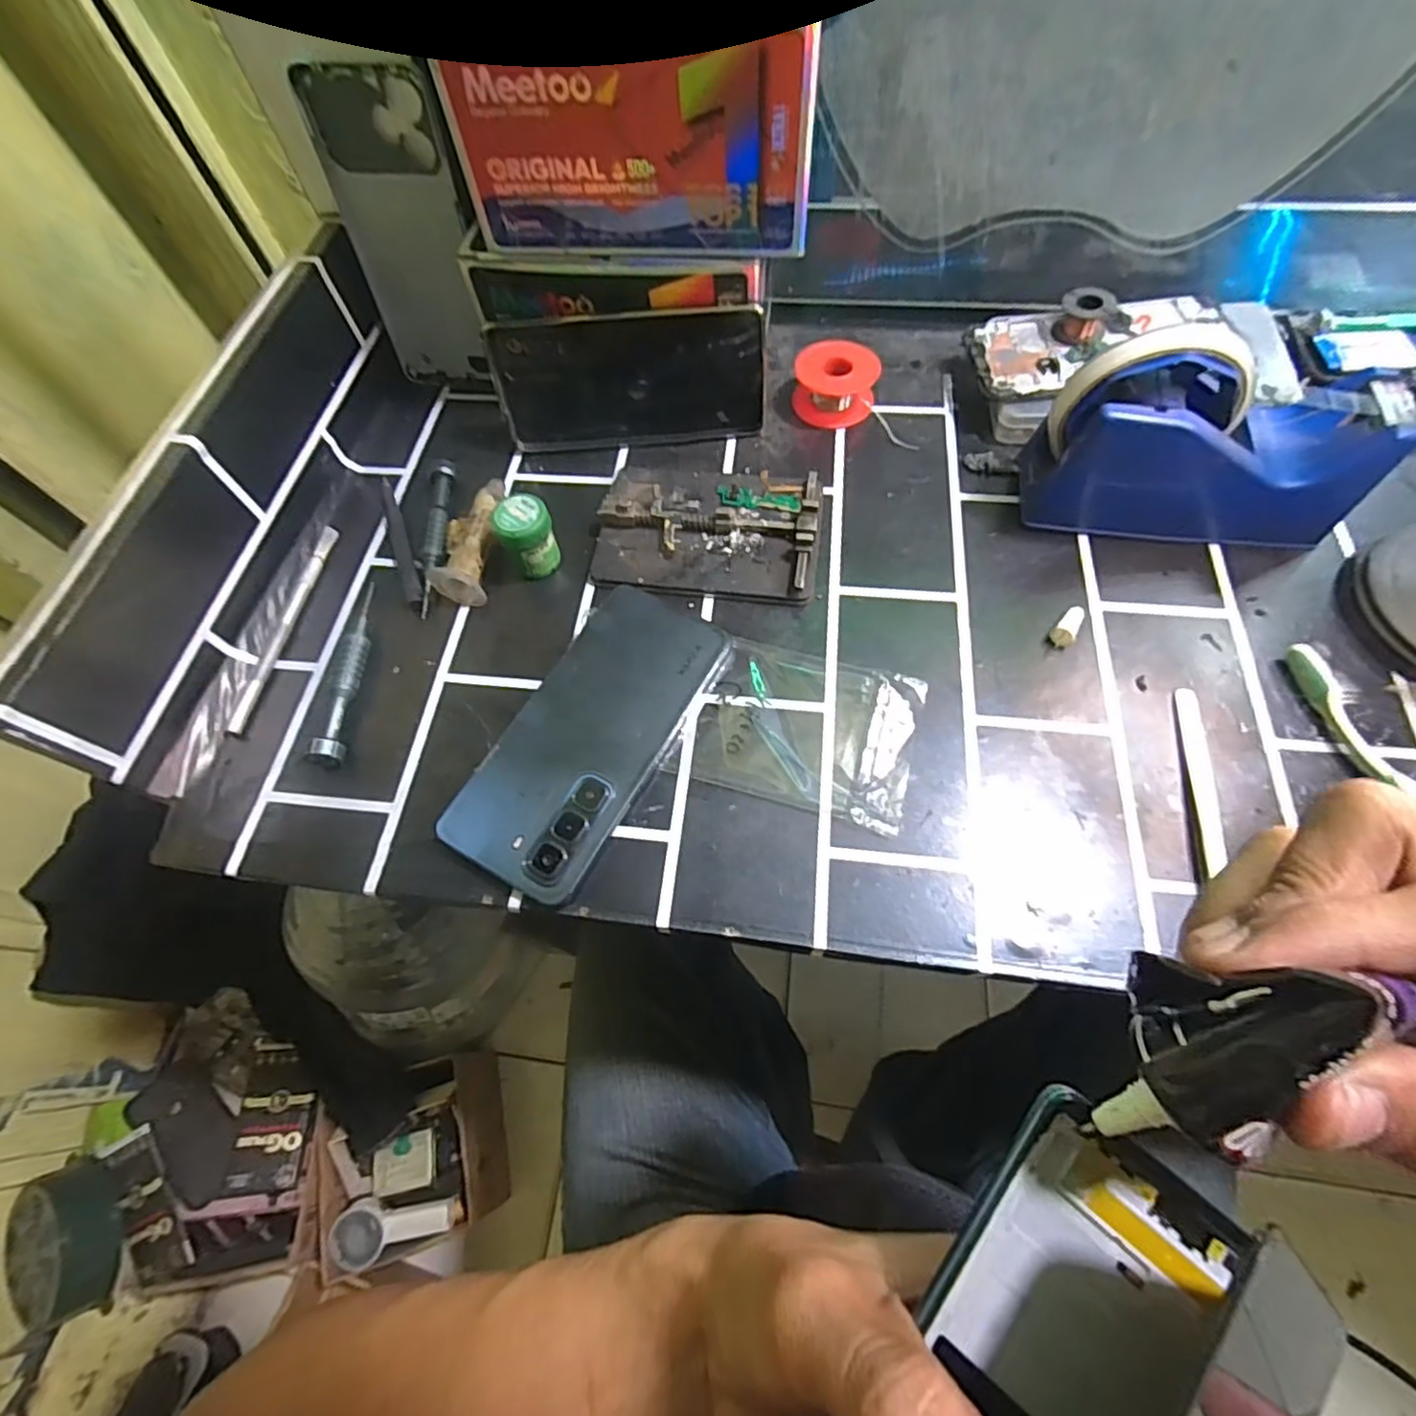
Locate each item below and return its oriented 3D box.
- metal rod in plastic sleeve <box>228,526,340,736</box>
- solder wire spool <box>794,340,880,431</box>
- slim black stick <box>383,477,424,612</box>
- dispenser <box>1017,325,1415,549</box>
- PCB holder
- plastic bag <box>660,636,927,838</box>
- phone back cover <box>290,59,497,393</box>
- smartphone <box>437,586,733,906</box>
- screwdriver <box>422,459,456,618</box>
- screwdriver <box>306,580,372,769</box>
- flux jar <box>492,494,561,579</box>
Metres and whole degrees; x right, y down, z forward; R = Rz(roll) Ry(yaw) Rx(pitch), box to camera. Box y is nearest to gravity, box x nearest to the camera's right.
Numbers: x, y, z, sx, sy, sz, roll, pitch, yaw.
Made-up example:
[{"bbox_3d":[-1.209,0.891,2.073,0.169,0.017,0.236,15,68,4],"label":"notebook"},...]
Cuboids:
[{"bbox_3d":[-0.243,-0.051,0.372,0.010,0.007,0.141,5,65,6],"label":"metal rod in plastic sleeve"},{"bbox_3d":[0.083,-0.212,0.424,0.052,0.030,0.052,-1,64,3],"label":"solder wire spool"},{"bbox_3d":[-0.188,-0.102,0.394,0.010,0.007,0.111,-24,65,-8],"label":"slim black stick"},{"bbox_3d":[0.258,-0.139,0.335,0.158,0.097,0.058,4,64,5],"label":"dispenser"},{"bbox_3d":[0.000,-0.109,0.381,0.129,0.018,0.092,5,65,6],"label":"PCB holder"},{"bbox_3d":[0.047,0.009,0.329,0.111,0.005,0.083,15,66,10],"label":"plastic bag"},{"bbox_3d":[-0.184,-0.285,0.403,0.074,0.166,0.015,6,55,3],"label":"phone back cover"},{"bbox_3d":[-0.057,0.012,0.329,0.075,0.013,0.164,26,68,15],"label":"smartphone"},{"bbox_3d":[-0.164,-0.106,0.389,0.013,0.013,0.111,-5,64,1],"label":"screwdriver"},{"bbox_3d":[-0.196,-0.022,0.350,0.016,0.019,0.114,-6,64,1],"label":"screwdriver"},{"bbox_3d":[-0.102,-0.097,0.371,0.029,0.041,0.028,-1,64,3],"label":"flux jar"}]

